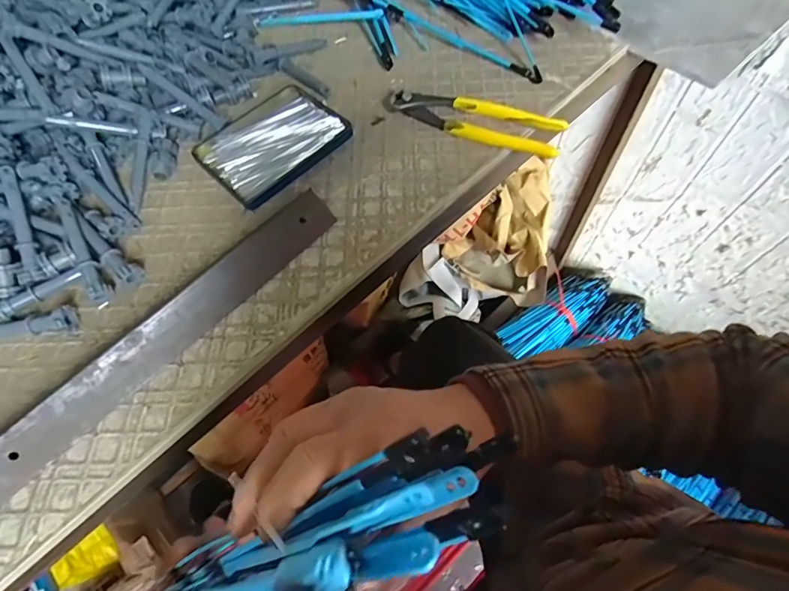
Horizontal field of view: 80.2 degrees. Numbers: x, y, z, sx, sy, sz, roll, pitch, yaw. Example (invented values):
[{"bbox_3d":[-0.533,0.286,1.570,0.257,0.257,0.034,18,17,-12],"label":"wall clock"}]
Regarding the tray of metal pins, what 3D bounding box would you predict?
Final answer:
[{"bbox_3d":[-0.116,-0.149,0.447,0.127,0.010,0.097,-41,68,-18],"label":"tray of metal pins"}]

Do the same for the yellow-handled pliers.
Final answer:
[{"bbox_3d":[0.078,-0.170,0.448,0.163,0.019,0.046,24,65,14],"label":"yellow-handled pliers"}]

